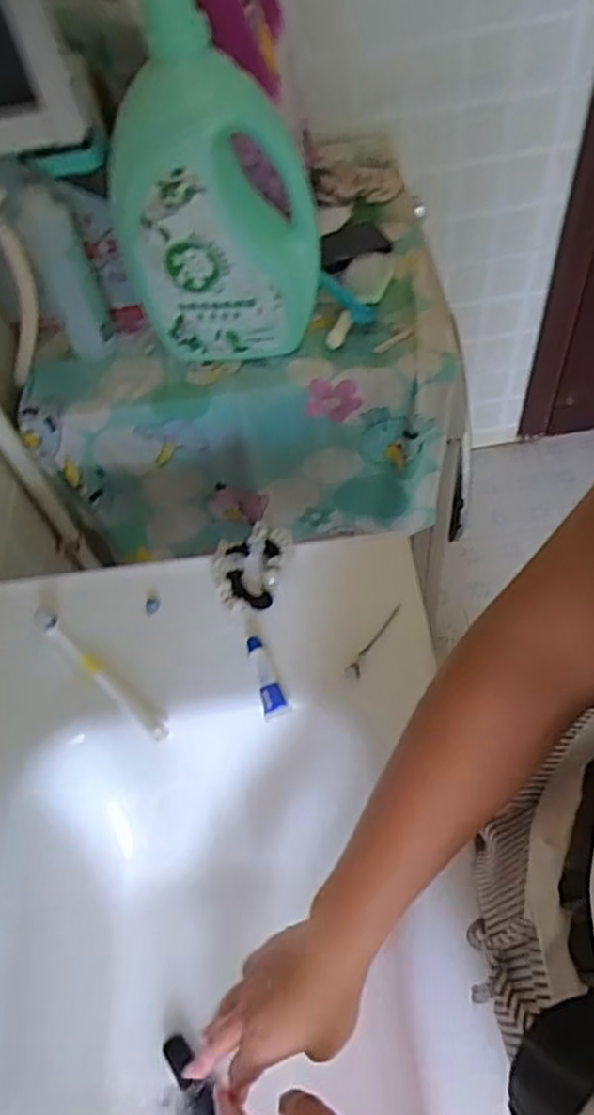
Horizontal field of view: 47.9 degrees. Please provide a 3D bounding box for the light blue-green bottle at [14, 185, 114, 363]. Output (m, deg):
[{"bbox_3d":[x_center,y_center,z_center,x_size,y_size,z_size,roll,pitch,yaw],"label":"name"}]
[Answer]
[{"bbox_3d":[-0.285,-0.344,0.842,0.065,0.212,0.063,-22,55,-7],"label":"light blue-green bottle"}]

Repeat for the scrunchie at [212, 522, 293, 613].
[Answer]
[{"bbox_3d":[-0.039,0.009,0.636,0.081,0.026,0.074,-4,55,6],"label":"scrunchie"}]

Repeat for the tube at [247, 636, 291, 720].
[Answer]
[{"bbox_3d":[-0.028,0.104,0.583,0.021,0.013,0.074,-20,55,-6],"label":"tube"}]

